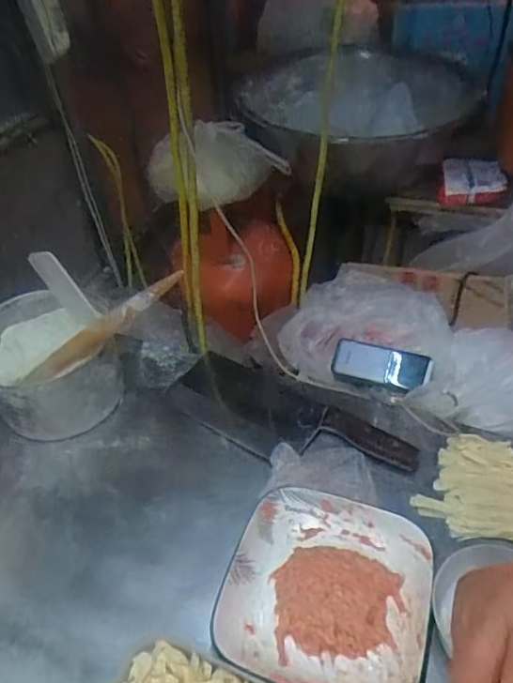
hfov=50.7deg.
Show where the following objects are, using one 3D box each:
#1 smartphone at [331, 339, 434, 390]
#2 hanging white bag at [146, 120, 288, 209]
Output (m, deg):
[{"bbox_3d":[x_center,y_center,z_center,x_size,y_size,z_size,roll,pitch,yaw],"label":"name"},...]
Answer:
[{"bbox_3d":[0.171,0.031,0.738,0.128,0.013,0.055,12,74,14],"label":"smartphone"},{"bbox_3d":[-0.072,-0.327,1.000,0.264,0.128,0.102,-4,43,1],"label":"hanging white bag"}]

